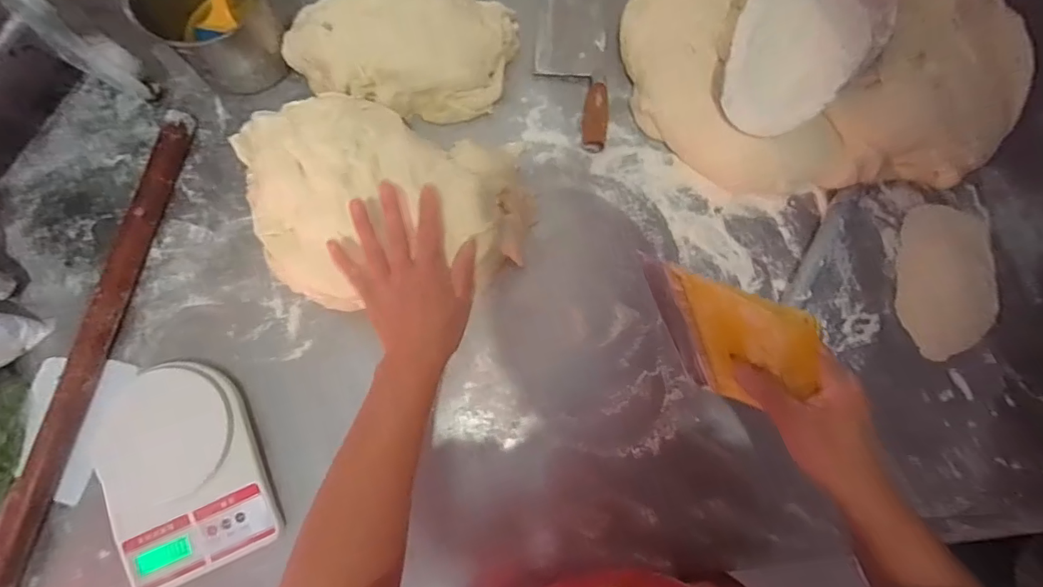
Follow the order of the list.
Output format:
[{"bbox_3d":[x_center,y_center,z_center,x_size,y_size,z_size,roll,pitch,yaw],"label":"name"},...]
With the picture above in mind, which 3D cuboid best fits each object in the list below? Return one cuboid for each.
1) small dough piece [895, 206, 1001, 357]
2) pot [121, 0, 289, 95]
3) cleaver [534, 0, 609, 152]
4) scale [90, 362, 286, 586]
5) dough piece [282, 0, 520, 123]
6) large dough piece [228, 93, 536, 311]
[{"bbox_3d":[0.509,-0.016,0.587,0.107,0.013,0.187,15,80,3],"label":"small dough piece"},{"bbox_3d":[-0.360,-0.332,0.593,0.147,0.114,0.145,0,79,0],"label":"pot"},{"bbox_3d":[0.068,-0.328,0.640,0.092,0.023,0.294,3,79,0],"label":"cleaver"},{"bbox_3d":[-0.361,0.189,0.531,0.155,0.041,0.212,-23,80,-5],"label":"scale"},{"bbox_3d":[-0.145,-0.314,0.613,0.258,0.066,0.169,12,80,2],"label":"dough piece"},{"bbox_3d":[-0.138,-0.104,0.540,0.289,0.117,0.201,-15,80,-3],"label":"large dough piece"}]

